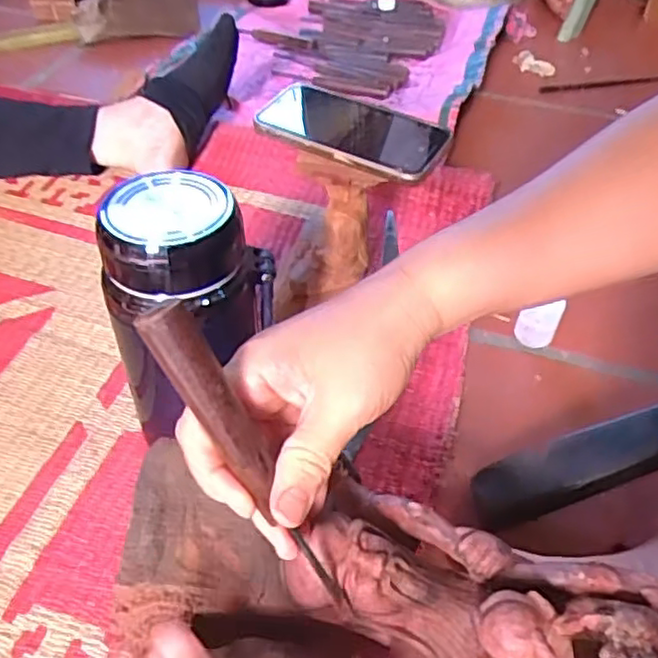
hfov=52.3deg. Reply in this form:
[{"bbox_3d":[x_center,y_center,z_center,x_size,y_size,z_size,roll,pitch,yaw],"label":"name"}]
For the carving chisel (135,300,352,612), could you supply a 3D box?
[{"bbox_3d":[-0.029,0.058,0.273,0.011,0.161,0.017,-1,34,45],"label":"carving chisel"}]

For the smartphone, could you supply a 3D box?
[{"bbox_3d":[0.020,-0.158,0.528,0.143,0.010,0.074,23,59,11],"label":"smartphone"}]

